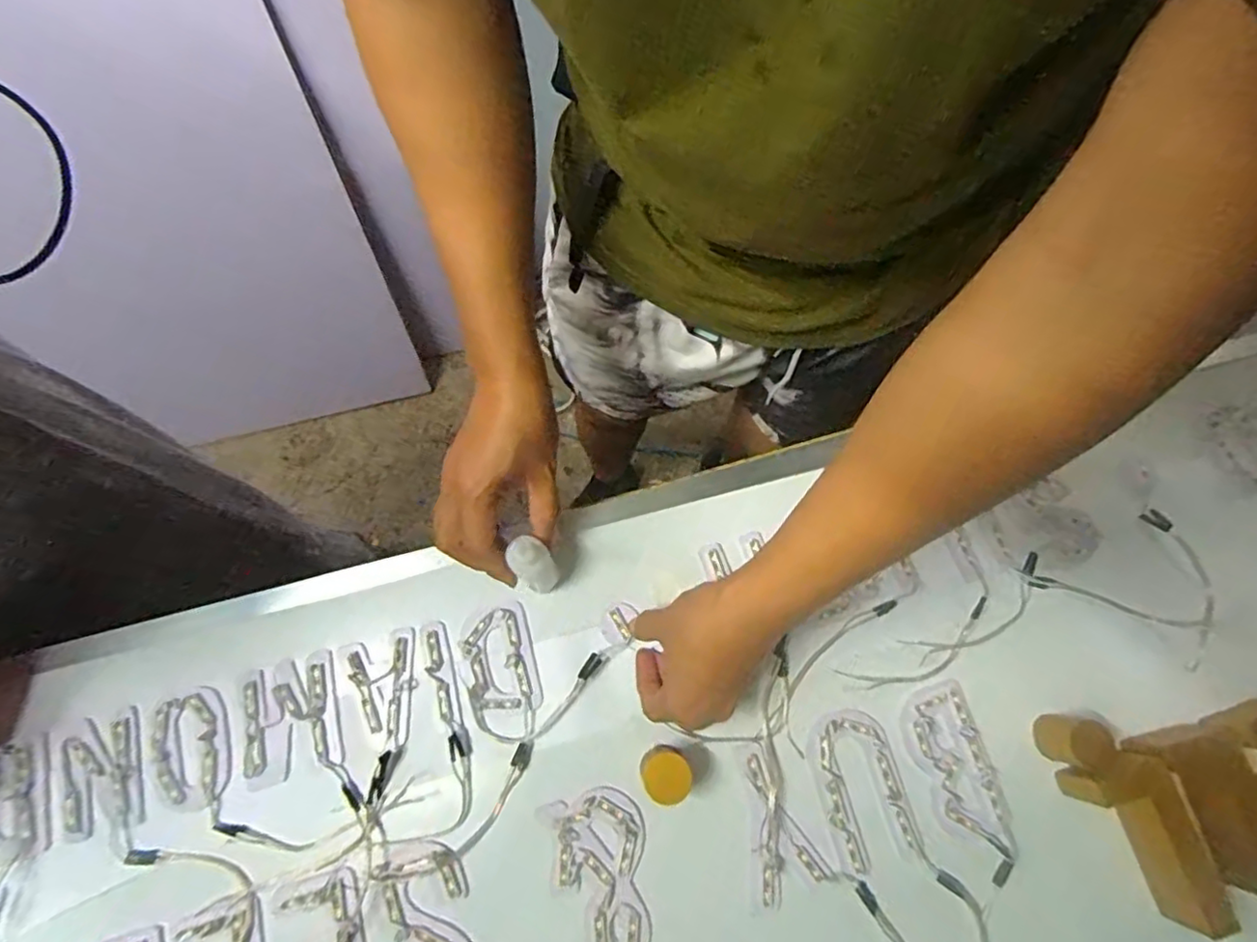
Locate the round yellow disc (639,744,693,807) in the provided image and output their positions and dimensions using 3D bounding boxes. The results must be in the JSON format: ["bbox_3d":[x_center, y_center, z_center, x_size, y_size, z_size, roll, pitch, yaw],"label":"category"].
[{"bbox_3d":[0.026,0.216,0.449,0.033,0.039,0.032,-36,78,-11],"label":"round yellow disc"}]

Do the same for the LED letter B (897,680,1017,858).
[{"bbox_3d":[0.247,0.226,0.473,0.059,0.004,0.118,-16,75,-7],"label":"LED letter B"}]

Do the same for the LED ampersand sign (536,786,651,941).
[{"bbox_3d":[-0.017,0.284,0.444,0.069,0.004,0.106,-15,75,-6],"label":"LED ampersand sign"}]

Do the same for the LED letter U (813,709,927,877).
[{"bbox_3d":[0.173,0.234,0.467,0.060,0.004,0.107,-11,74,-5],"label":"LED letter U"}]

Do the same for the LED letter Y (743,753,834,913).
[{"bbox_3d":[0.115,0.260,0.455,0.056,0.007,0.100,1,73,-2],"label":"LED letter Y"}]

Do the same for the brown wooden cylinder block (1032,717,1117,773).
[{"bbox_3d":[0.335,0.205,0.478,0.041,0.036,0.034,4,73,-1],"label":"brown wooden cylinder block"}]

